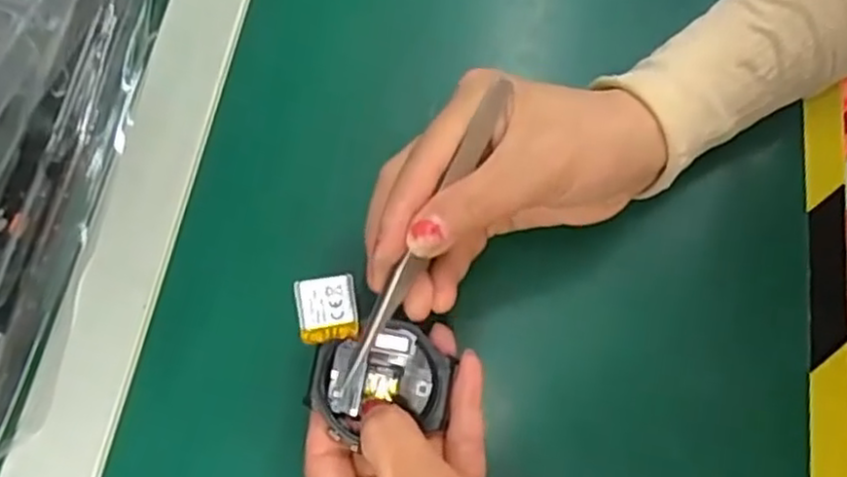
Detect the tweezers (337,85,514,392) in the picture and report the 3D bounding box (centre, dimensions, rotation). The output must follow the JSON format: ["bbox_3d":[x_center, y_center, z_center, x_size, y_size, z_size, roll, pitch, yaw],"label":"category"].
[{"bbox_3d":[0.001,0.001,0.266,0.009,0.010,0.126,28,88,11],"label":"tweezers"}]

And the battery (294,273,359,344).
[{"bbox_3d":[-0.035,0.026,0.264,0.022,0.004,0.024,-6,85,-15],"label":"battery"}]

